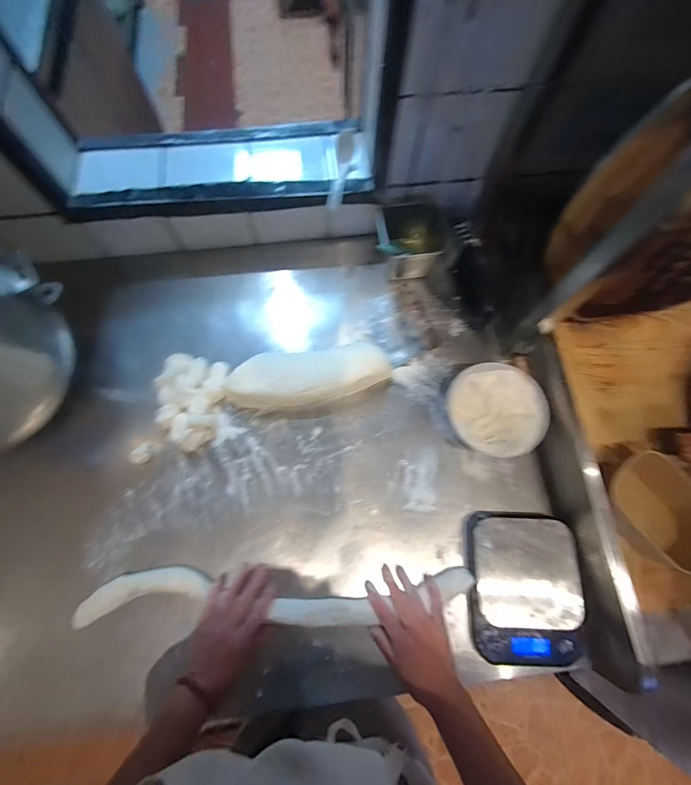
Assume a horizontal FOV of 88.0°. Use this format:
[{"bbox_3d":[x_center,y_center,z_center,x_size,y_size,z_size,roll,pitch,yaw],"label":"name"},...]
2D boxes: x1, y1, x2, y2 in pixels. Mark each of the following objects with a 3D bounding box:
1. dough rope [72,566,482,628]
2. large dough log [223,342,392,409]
[{"bbox_3d":[-0.093,0.296,0.523,0.549,0.022,0.082,3,73,-1],"label":"dough rope"},{"bbox_3d":[-0.064,-0.029,0.615,0.281,0.041,0.099,-9,74,-4],"label":"large dough log"}]

